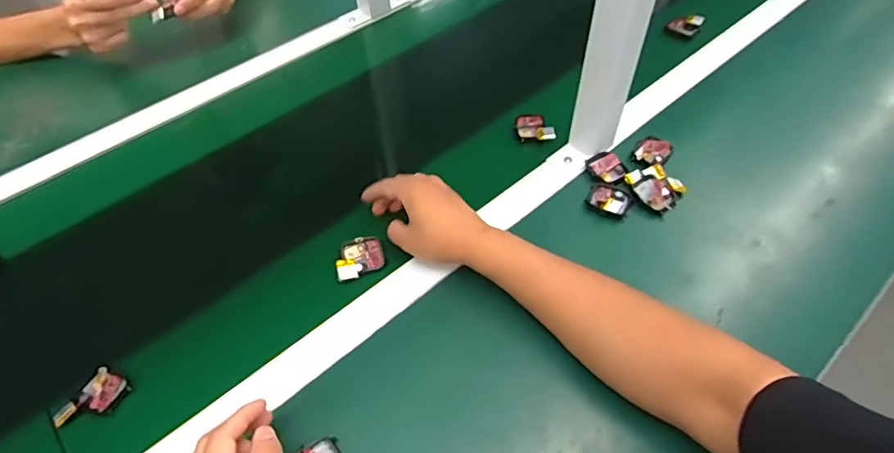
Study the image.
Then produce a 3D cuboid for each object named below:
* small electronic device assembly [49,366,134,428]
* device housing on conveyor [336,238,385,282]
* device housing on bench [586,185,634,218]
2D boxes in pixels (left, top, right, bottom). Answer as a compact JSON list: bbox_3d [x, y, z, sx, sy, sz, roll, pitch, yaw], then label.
[{"bbox_3d":[-0.315,0.156,0.465,0.039,0.010,0.057,21,57,18],"label":"small electronic device assembly"},{"bbox_3d":[-0.090,0.031,0.540,0.051,0.007,0.041,-16,54,-9],"label":"device housing on conveyor"},{"bbox_3d":[0.179,-0.029,0.576,0.046,0.012,0.036,26,58,21],"label":"device housing on bench"}]

